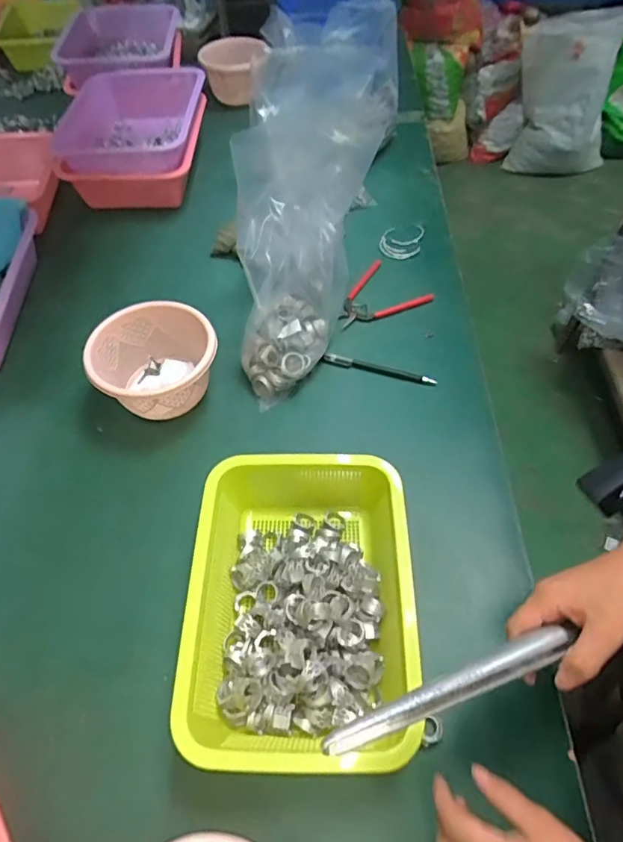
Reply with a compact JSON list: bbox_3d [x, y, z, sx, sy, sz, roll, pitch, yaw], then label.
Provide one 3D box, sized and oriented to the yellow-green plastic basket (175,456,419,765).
[{"bbox_3d":[-0.011,0.165,0.484,0.199,0.079,0.260,0,54,-2],"label":"yellow-green plastic basket"}]

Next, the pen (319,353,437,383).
[{"bbox_3d":[0.090,-0.067,0.699,0.151,0.015,0.011,14,55,8],"label":"pen"}]

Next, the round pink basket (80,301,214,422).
[{"bbox_3d":[-0.191,-0.065,0.642,0.142,0.095,0.131,1,54,-1],"label":"round pink basket"}]

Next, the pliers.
[{"bbox_3d":[0.093,-0.179,0.766,0.140,0.009,0.111,-37,62,-23],"label":"pliers"}]

